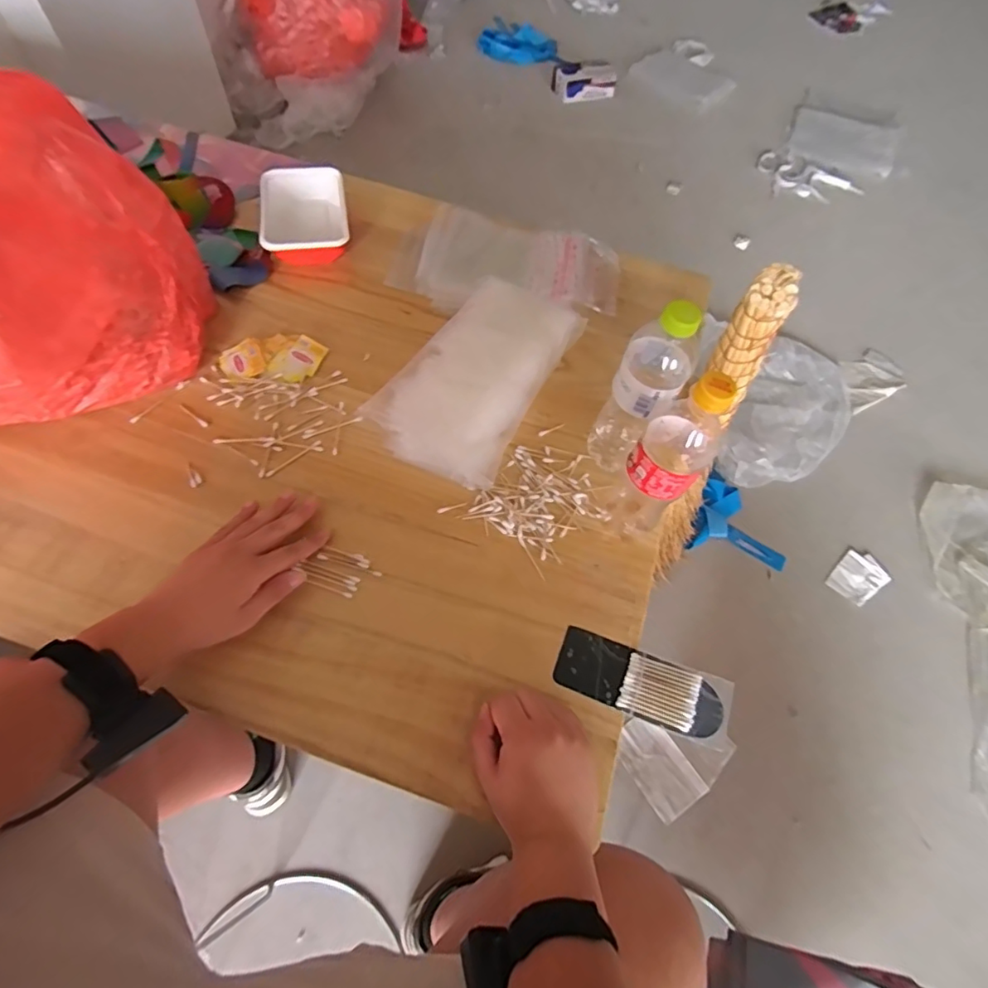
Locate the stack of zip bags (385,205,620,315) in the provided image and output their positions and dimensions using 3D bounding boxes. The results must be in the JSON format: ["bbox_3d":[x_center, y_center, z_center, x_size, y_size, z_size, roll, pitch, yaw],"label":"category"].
[{"bbox_3d":[0.017,-0.328,0.775,0.321,0.026,0.166,12,62,1],"label":"stack of zip bags"}]

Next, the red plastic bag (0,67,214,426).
[{"bbox_3d":[-0.509,-0.234,0.543,0.301,0.303,0.297,5,62,-3],"label":"red plastic bag"}]

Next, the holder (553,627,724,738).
[{"bbox_3d":[0.142,0.187,0.533,0.161,0.006,0.059,21,63,6],"label":"holder"}]

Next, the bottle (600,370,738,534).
[{"bbox_3d":[0.162,-0.034,0.517,0.068,0.246,0.084,32,65,12],"label":"bottle"}]

